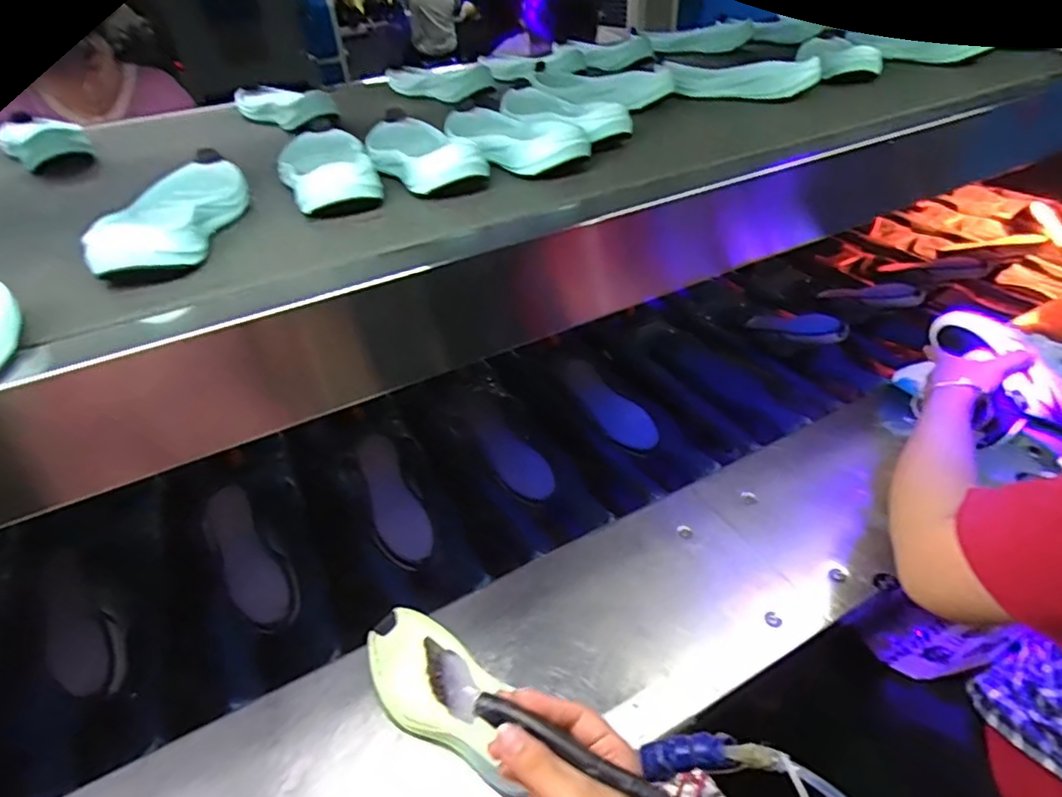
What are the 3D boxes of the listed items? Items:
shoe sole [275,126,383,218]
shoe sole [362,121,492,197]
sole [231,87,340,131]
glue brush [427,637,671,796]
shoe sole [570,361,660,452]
[{"bbox_3d":[-0.208,-0.237,0.598,0.084,0.034,0.201,-15,37,-14],"label":"shoe sole"},{"bbox_3d":[-0.120,-0.262,0.622,0.090,0.033,0.200,-16,37,-16],"label":"shoe sole"},{"bbox_3d":[-0.346,-0.408,0.828,0.088,0.035,0.193,-27,41,-28],"label":"sole"},{"bbox_3d":[0.001,0.196,0.346,0.166,0.027,0.021,17,41,28],"label":"glue brush"},{"bbox_3d":[0.127,0.016,0.951,0.180,0.011,0.079,39,57,7],"label":"shoe sole"}]

